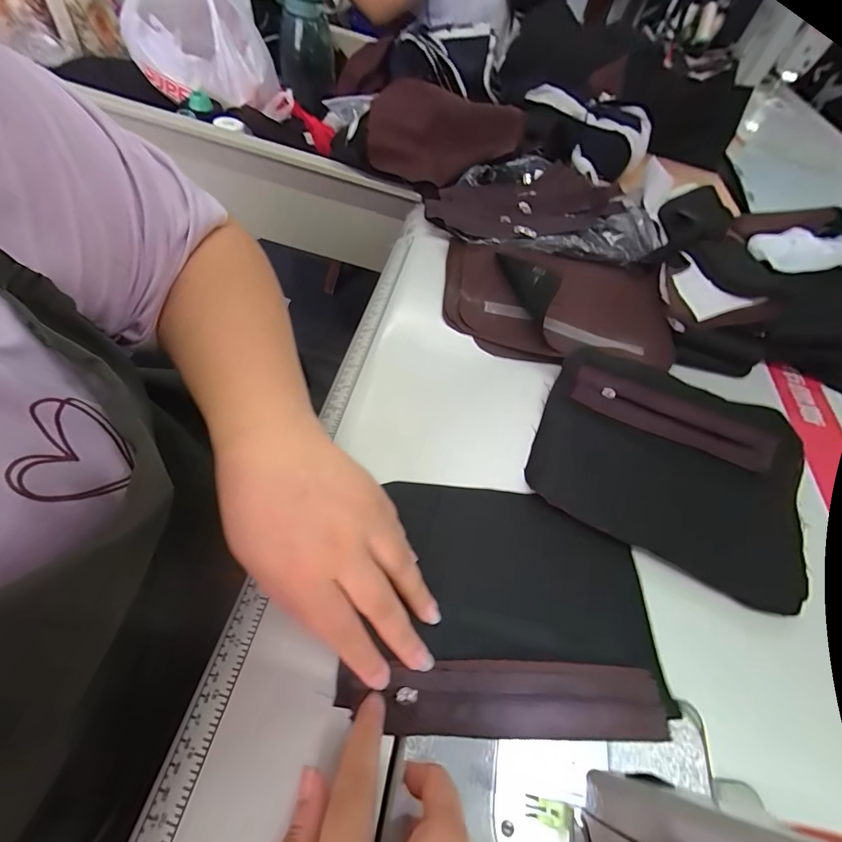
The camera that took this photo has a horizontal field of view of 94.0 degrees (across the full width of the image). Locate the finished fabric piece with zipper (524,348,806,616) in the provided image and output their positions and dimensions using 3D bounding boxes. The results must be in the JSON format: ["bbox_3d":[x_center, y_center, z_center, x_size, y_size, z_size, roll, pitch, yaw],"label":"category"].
[{"bbox_3d":[0.219,0.044,0.351,0.230,0.035,0.156,24,102,11],"label":"finished fabric piece with zipper"}]

